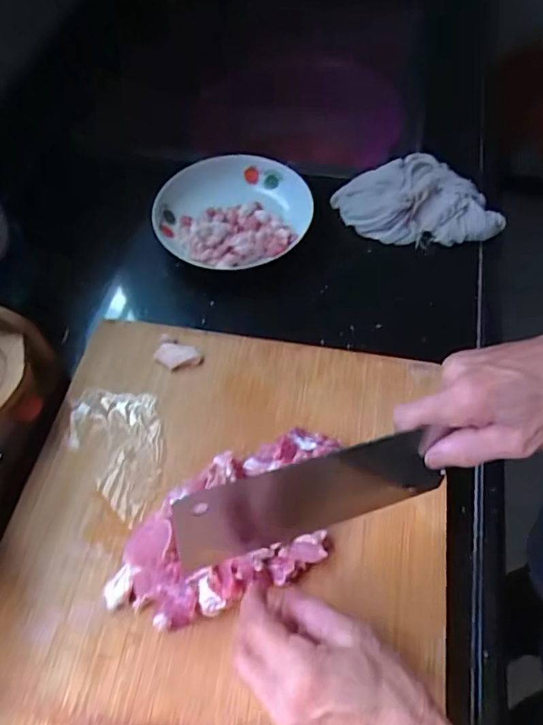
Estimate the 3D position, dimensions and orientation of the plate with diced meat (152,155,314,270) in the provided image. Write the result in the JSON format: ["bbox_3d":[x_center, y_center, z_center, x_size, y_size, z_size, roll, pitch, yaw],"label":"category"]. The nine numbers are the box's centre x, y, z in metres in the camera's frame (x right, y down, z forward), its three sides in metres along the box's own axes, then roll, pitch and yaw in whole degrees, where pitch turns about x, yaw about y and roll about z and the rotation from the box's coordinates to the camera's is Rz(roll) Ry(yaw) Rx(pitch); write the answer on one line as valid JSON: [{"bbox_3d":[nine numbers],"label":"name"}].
[{"bbox_3d":[-0.043,-0.168,0.572,0.171,0.028,0.154,-32,65,-16],"label":"plate with diced meat"}]

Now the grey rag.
[{"bbox_3d":[0.160,-0.179,0.578,0.164,0.037,0.109,-5,60,-2],"label":"grey rag"}]

